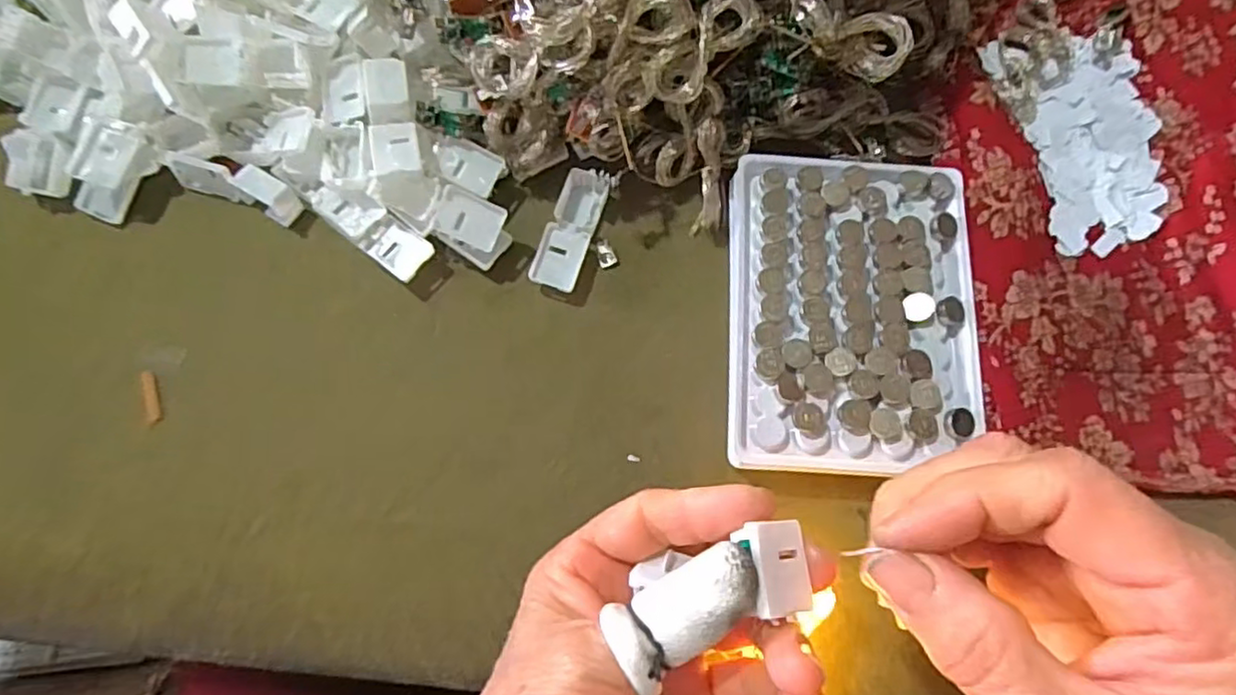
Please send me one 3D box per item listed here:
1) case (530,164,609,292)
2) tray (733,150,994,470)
[{"bbox_3d":[-0.020,-0.054,0.288,0.020,0.008,0.060,16,66,3],"label":"case"},{"bbox_3d":[0.094,-0.015,0.266,0.093,0.023,0.127,4,74,0],"label":"tray"}]

